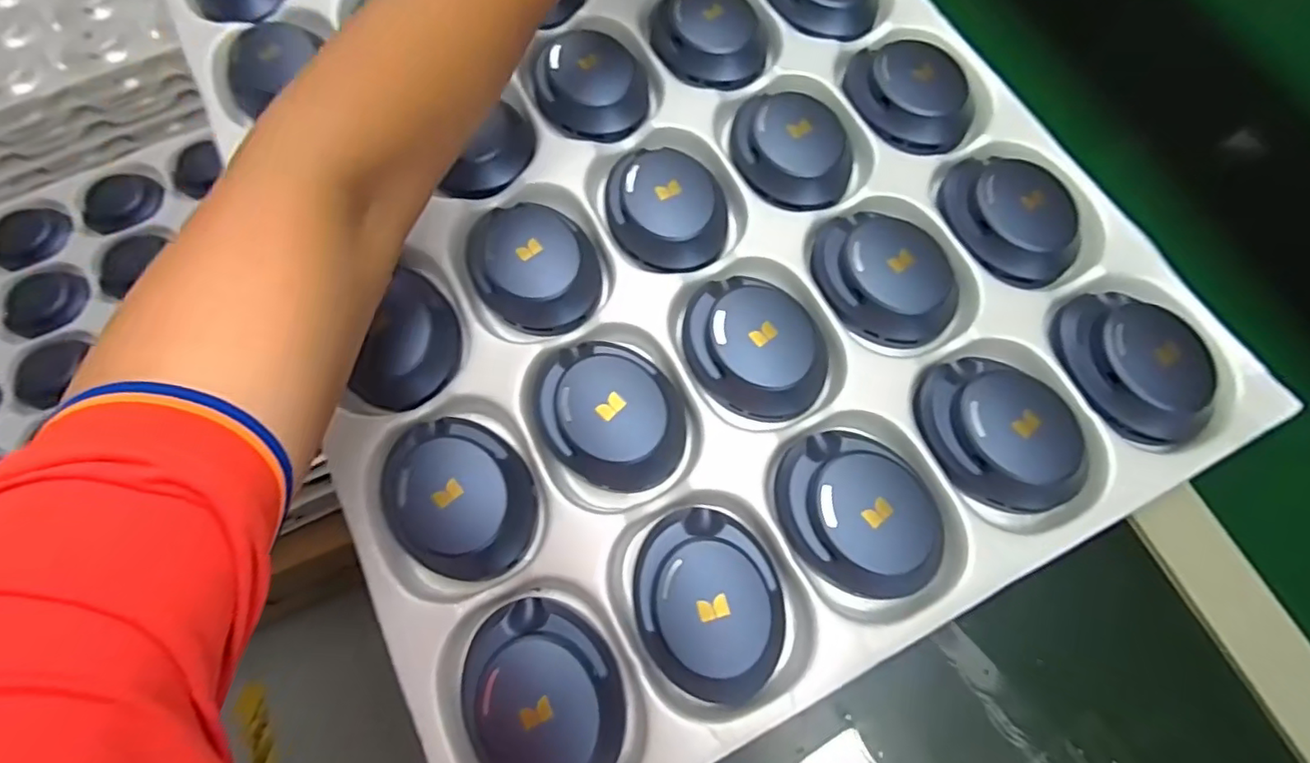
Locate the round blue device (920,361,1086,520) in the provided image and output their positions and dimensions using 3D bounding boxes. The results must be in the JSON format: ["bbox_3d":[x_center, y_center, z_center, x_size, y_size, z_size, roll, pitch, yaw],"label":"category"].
[{"bbox_3d":[0.192,0.024,0.328,0.081,0.023,0.083,1,70,1],"label":"round blue device"}]

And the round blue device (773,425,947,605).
[{"bbox_3d":[0.109,0.067,0.318,0.088,0.024,0.079,17,71,7],"label":"round blue device"}]

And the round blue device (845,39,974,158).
[{"bbox_3d":[0.174,-0.196,0.408,0.084,0.028,0.077,14,71,6],"label":"round blue device"}]

